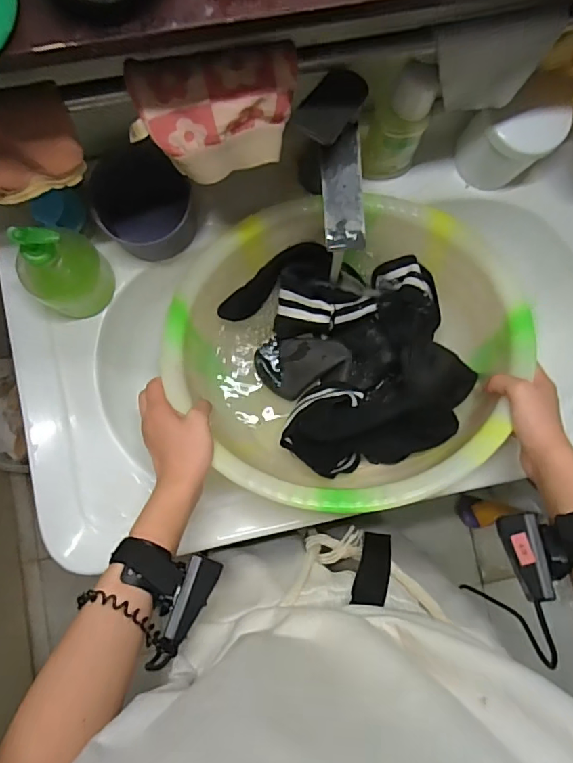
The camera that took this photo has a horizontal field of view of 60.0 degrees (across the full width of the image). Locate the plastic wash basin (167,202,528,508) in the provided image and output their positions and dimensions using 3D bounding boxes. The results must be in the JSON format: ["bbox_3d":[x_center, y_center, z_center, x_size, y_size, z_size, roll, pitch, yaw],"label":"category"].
[{"bbox_3d":[0.067,-0.041,0.569,0.375,0.169,0.375,-3,74,12],"label":"plastic wash basin"}]

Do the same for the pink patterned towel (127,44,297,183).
[{"bbox_3d":[-0.054,-0.208,0.396,0.125,0.092,0.013,-11,50,-5],"label":"pink patterned towel"}]

